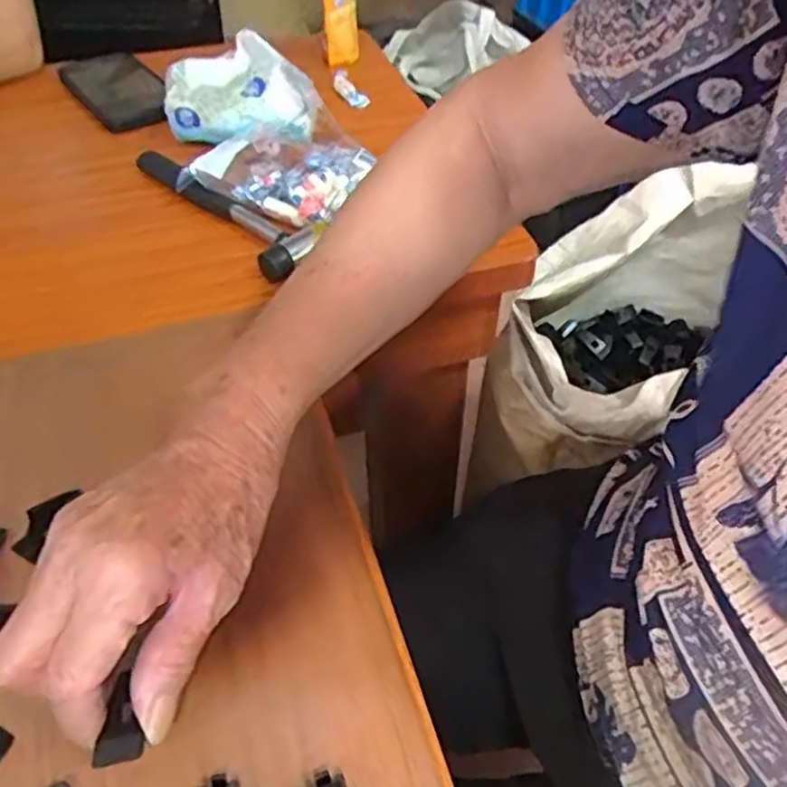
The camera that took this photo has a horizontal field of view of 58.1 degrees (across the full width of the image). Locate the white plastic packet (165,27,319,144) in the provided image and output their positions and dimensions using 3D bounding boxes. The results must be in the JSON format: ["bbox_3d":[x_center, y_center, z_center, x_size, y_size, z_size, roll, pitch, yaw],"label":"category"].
[{"bbox_3d":[-0.137,-0.277,0.647,0.131,0.081,0.103,4,46,2],"label":"white plastic packet"}]

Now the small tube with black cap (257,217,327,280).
[{"bbox_3d":[-0.071,-0.105,0.520,0.021,0.022,0.064,36,55,29],"label":"small tube with black cap"}]

